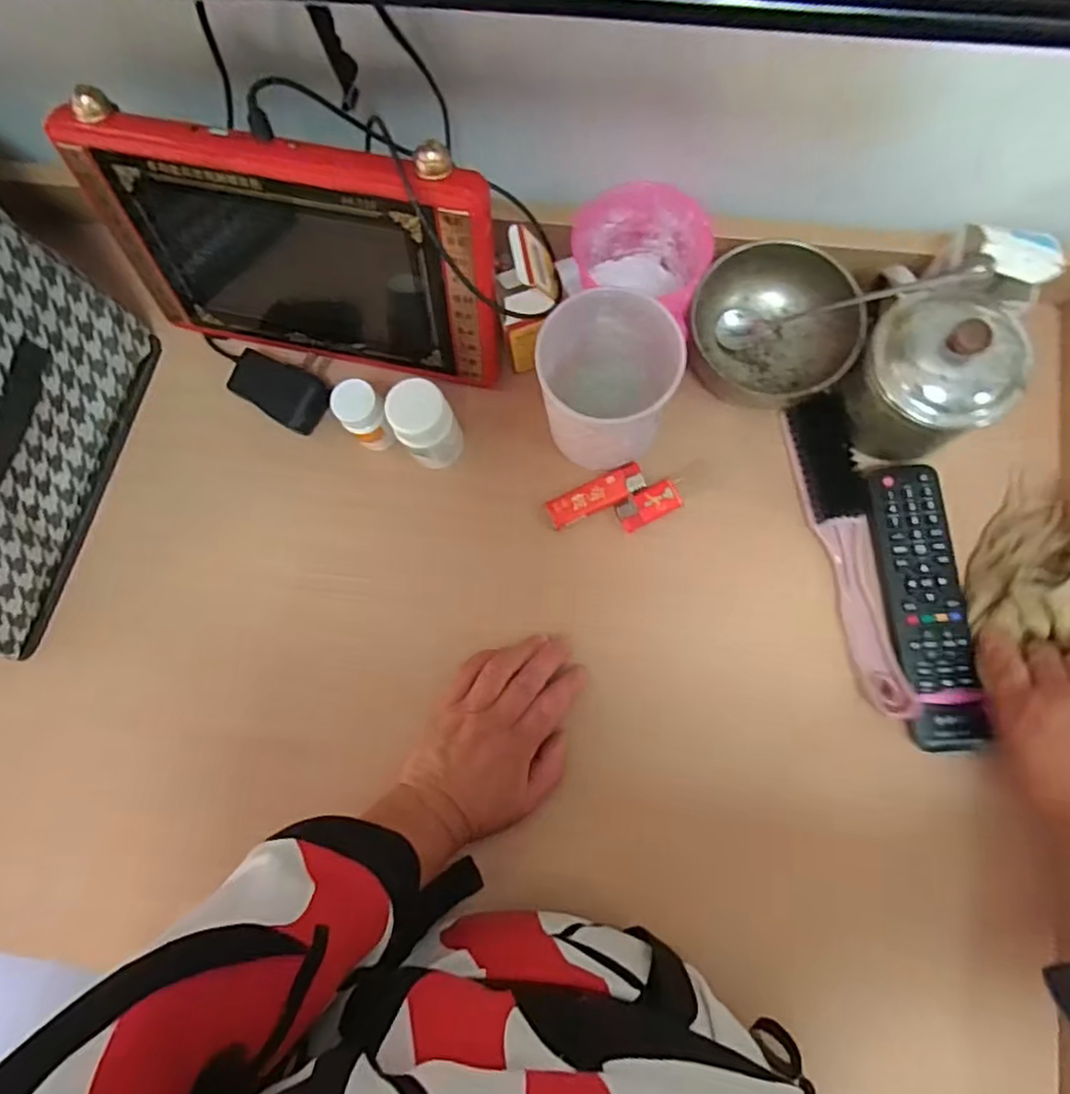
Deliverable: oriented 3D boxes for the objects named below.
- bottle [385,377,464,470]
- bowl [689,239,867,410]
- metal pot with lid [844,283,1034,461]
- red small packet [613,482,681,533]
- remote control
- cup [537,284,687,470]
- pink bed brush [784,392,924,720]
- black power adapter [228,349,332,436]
[{"bbox_3d":[-0.078,-0.088,0.468,0.041,0.071,0.038,-1,80,4],"label":"bottle"},{"bbox_3d":[0.170,-0.157,0.469,0.112,0.057,0.106,-1,80,4],"label":"bowl"},{"bbox_3d":[0.262,-0.116,0.433,0.091,0.096,0.090,-1,80,4],"label":"metal pot with lid"},{"bbox_3d":[0.085,-0.032,0.488,0.050,0.006,0.023,-27,80,0],"label":"red small packet"},{"bbox_3d":[0.272,0.040,0.452,0.050,0.015,0.194,-7,81,3],"label":"remote control"},{"bbox_3d":[0.048,-0.112,0.450,0.089,0.100,0.085,-1,80,4],"label":"cup"},{"bbox_3d":[0.224,0.003,0.452,0.040,0.032,0.222,-11,79,2],"label":"pink bed brush"},{"bbox_3d":[-0.200,-0.124,0.512,0.071,0.021,0.043,29,85,8],"label":"black power adapter"}]

